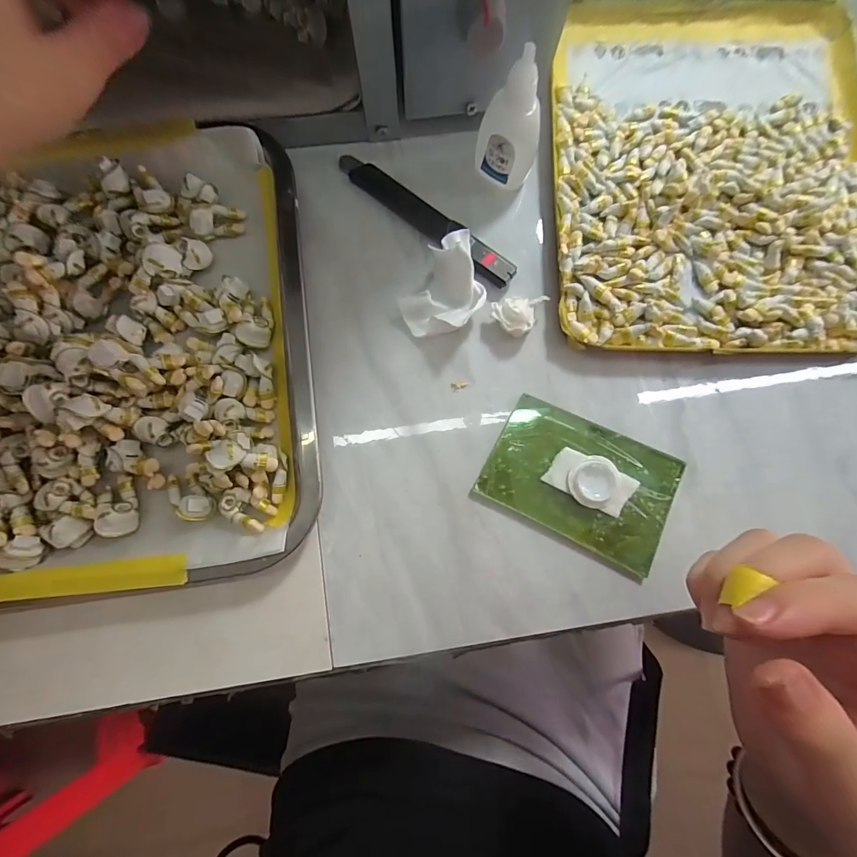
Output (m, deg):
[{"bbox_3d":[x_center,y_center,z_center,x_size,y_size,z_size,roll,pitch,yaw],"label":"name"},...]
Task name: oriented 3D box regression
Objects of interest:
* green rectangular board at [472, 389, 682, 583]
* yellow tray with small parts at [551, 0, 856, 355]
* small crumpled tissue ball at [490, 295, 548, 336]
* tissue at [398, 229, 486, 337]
[{"bbox_3d":[0.087,0.030,0.232,0.102,0.011,0.069,27,81,5],"label":"green rectangular board"},{"bbox_3d":[0.180,-0.171,0.259,0.201,0.017,0.253,0,80,0],"label":"yellow tray with small parts"},{"bbox_3d":[0.052,-0.070,0.246,0.026,0.013,0.031,31,82,6],"label":"small crumpled tissue ball"},{"bbox_3d":[0.014,-0.083,0.240,0.040,0.025,0.063,34,82,6],"label":"tissue"}]

